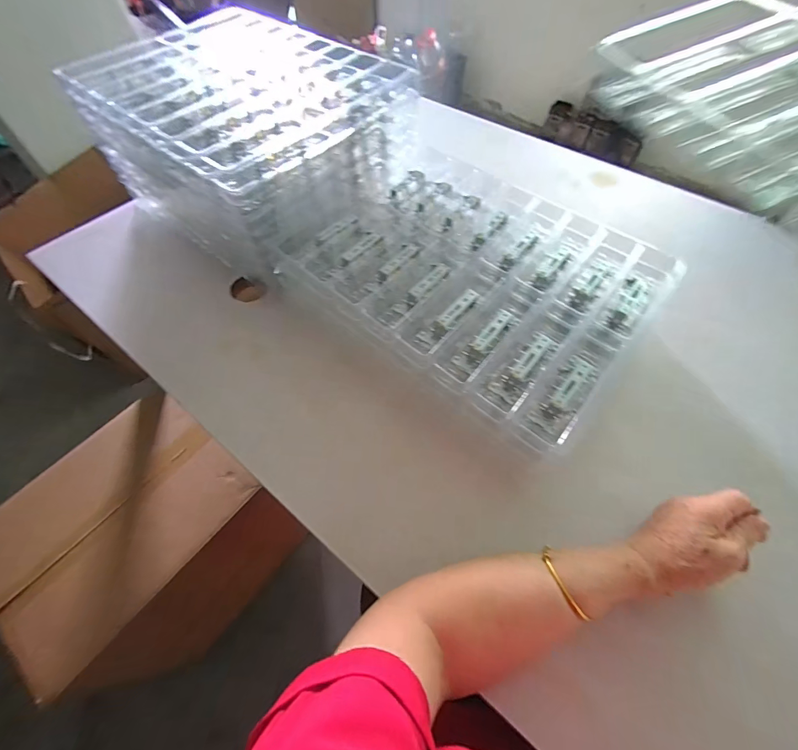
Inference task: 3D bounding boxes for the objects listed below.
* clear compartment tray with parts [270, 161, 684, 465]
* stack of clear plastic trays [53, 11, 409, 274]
[{"bbox_3d":[0.093,-0.149,0.484,0.441,0.044,0.339,36,66,20],"label":"clear compartment tray with parts"},{"bbox_3d":[-0.226,-0.390,0.585,0.463,0.140,0.347,35,66,19],"label":"stack of clear plastic trays"}]

